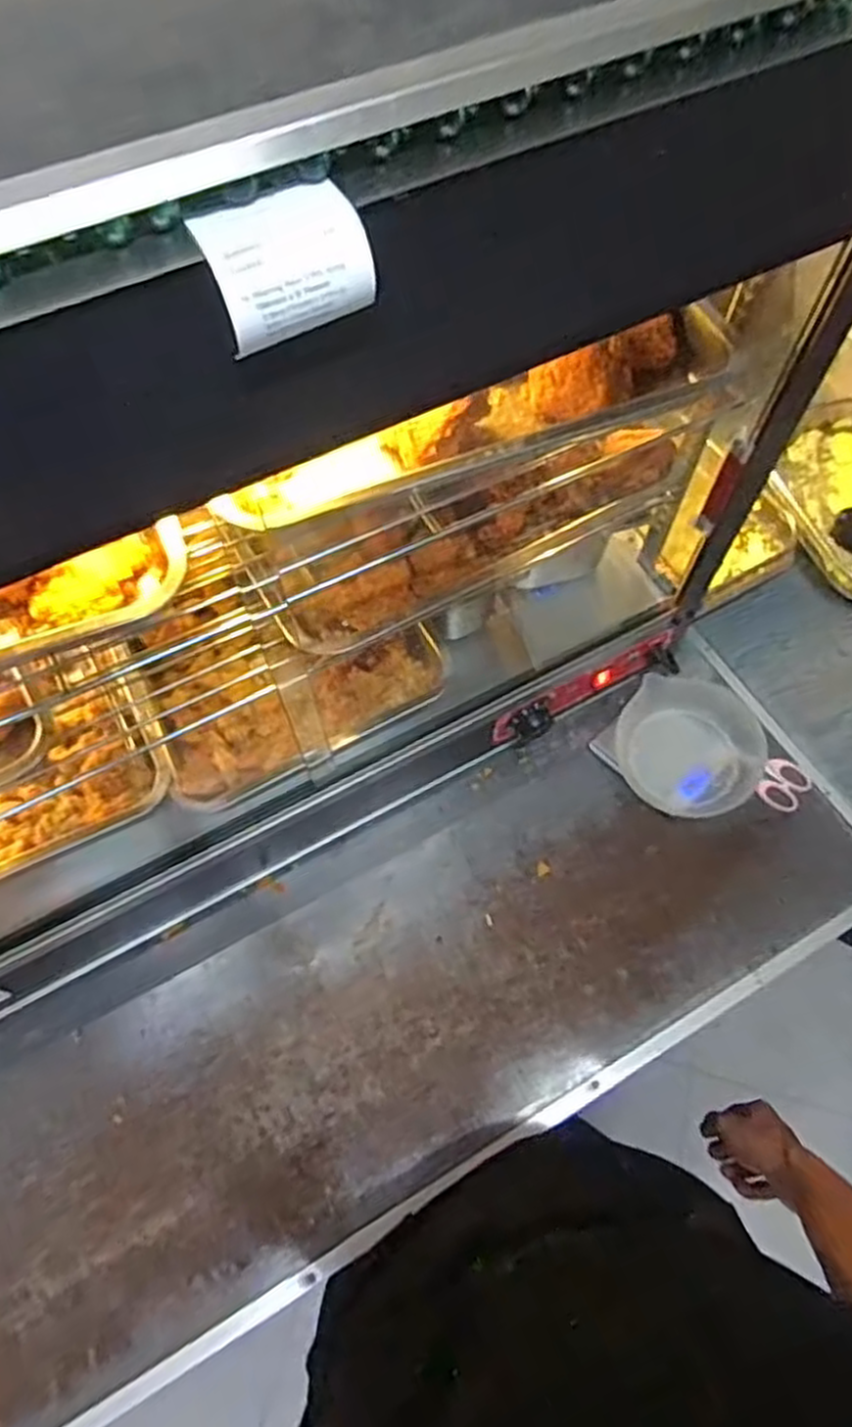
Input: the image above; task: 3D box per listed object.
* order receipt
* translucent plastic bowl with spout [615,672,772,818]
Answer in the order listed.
[{"bbox_3d":[-0.052,-0.165,0.278,0.056,0.030,0.035,-26,66,-13],"label":"order receipt"},{"bbox_3d":[0.291,0.035,0.836,0.154,0.061,0.152,-1,61,2],"label":"translucent plastic bowl with spout"}]

